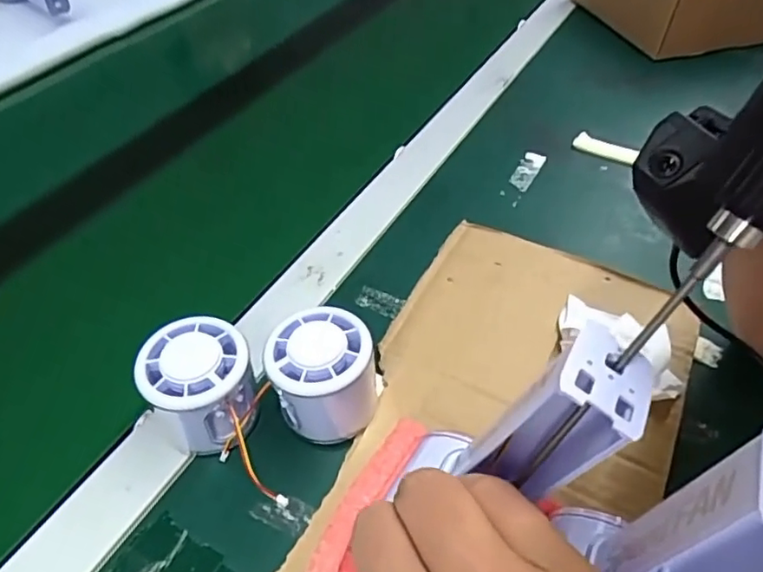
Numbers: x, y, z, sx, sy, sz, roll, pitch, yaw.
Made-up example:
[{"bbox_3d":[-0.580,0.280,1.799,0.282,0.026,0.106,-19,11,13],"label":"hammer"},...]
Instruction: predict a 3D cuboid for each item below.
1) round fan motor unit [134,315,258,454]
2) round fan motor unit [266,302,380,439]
[{"bbox_3d":[-0.099,0.060,0.321,0.056,0.061,0.061,0,47,0],"label":"round fan motor unit"},{"bbox_3d":[-0.033,0.051,0.324,0.057,0.054,0.055,0,47,0],"label":"round fan motor unit"}]

